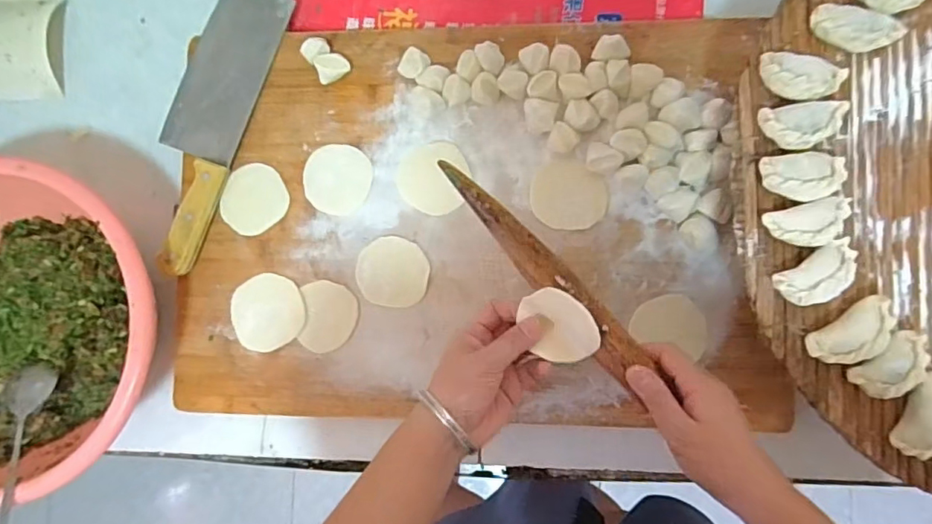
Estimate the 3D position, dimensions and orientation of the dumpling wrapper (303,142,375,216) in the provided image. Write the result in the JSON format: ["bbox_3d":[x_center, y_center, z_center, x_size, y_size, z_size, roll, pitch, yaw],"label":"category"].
[{"bbox_3d":[-0.122,-0.078,0.514,0.063,0.004,0.064,9,87,7],"label":"dumpling wrapper"}]

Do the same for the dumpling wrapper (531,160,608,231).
[{"bbox_3d":[0.094,-0.061,0.495,0.066,0.004,0.061,5,89,9],"label":"dumpling wrapper"}]

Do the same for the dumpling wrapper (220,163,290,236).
[{"bbox_3d":[-0.203,-0.059,0.517,0.063,0.006,0.059,0,90,-1],"label":"dumpling wrapper"}]

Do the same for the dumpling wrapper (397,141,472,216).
[{"bbox_3d":[-0.029,-0.078,0.506,0.064,0.004,0.068,0,86,5],"label":"dumpling wrapper"}]

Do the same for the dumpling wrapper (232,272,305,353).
[{"bbox_3d":[-0.189,0.047,0.517,0.070,0.006,0.069,-1,83,5],"label":"dumpling wrapper"}]

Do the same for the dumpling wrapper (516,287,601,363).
[{"bbox_3d":[0.069,0.048,0.401,0.050,0.012,0.059,-33,89,39],"label":"dumpling wrapper"}]

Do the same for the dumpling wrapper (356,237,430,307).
[{"bbox_3d":[-0.068,0.009,0.505,0.066,0.004,0.062,0,88,5],"label":"dumpling wrapper"}]

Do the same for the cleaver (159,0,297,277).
[{"bbox_3d":[-0.247,-0.133,0.521,0.078,0.026,0.276,20,85,7],"label":"cleaver"}]

